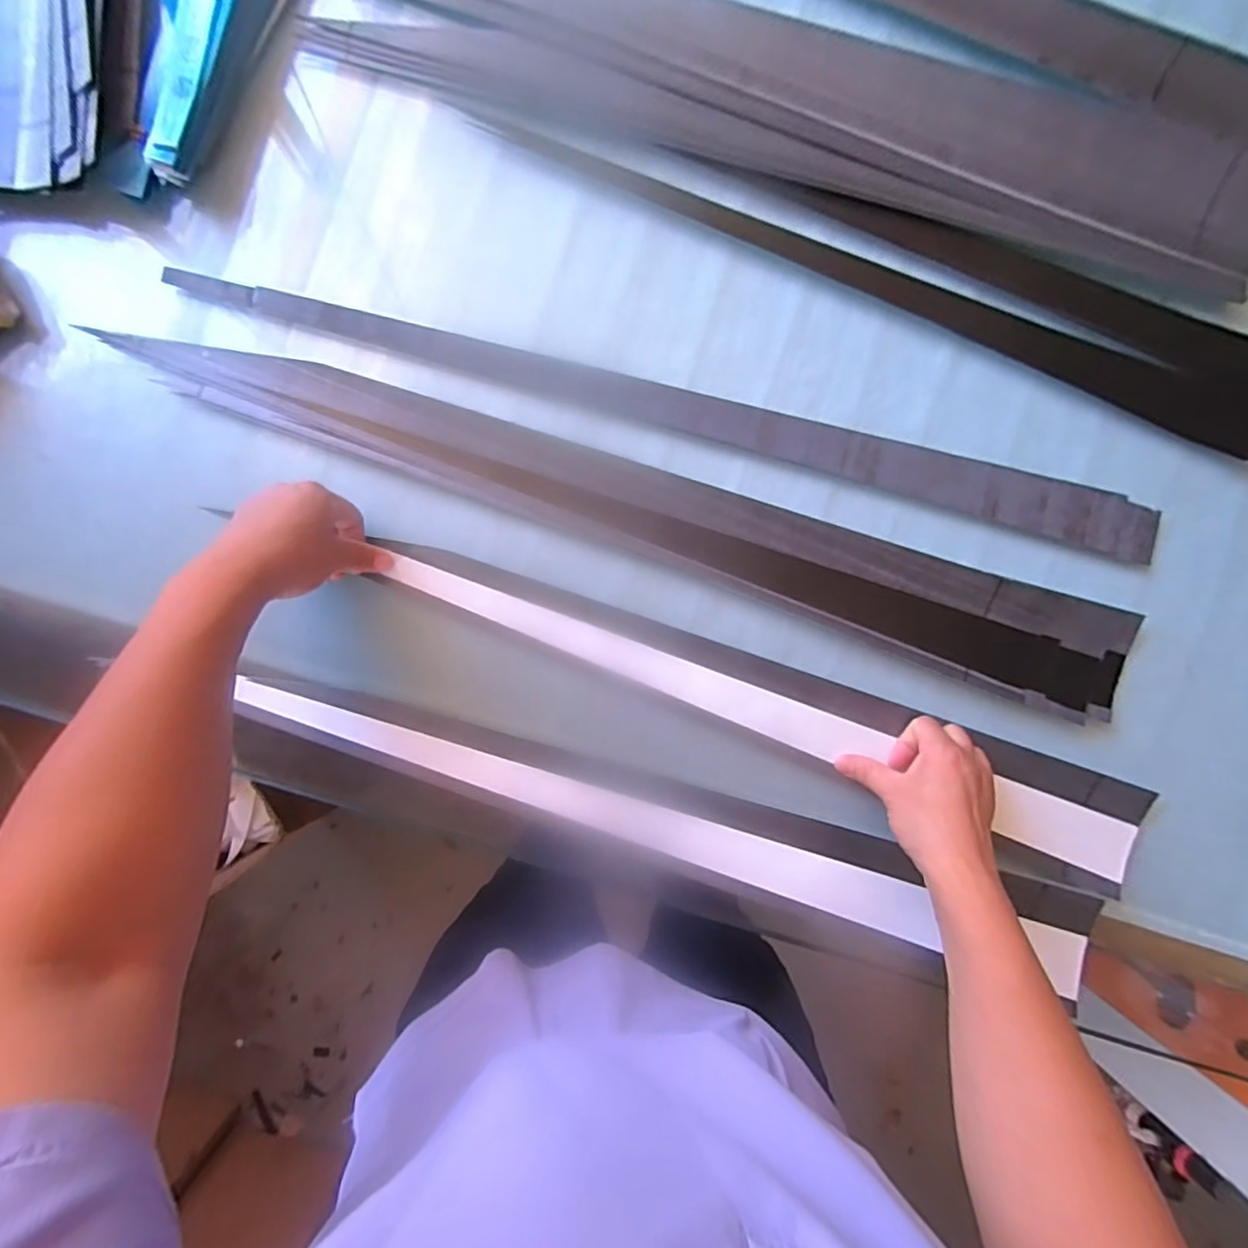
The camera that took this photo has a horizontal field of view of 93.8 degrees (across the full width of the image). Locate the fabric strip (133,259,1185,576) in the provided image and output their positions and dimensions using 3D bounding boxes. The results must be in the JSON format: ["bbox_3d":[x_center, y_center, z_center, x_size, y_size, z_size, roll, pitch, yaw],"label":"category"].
[{"bbox_3d":[0.053,-0.179,0.485,0.798,0.010,0.058,15,87,-1],"label":"fabric strip"}]

